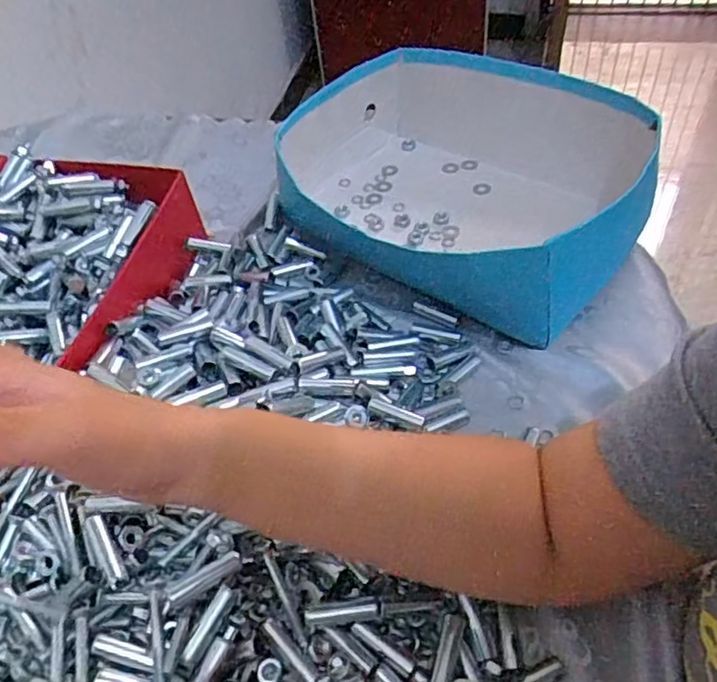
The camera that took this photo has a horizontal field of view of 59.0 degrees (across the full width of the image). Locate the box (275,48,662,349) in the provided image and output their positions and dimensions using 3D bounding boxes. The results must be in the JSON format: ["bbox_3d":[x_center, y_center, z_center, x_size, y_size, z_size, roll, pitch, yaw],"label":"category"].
[{"bbox_3d":[0.086,-0.146,0.558,0.235,0.084,0.292,-37,56,-23],"label":"box"}]

